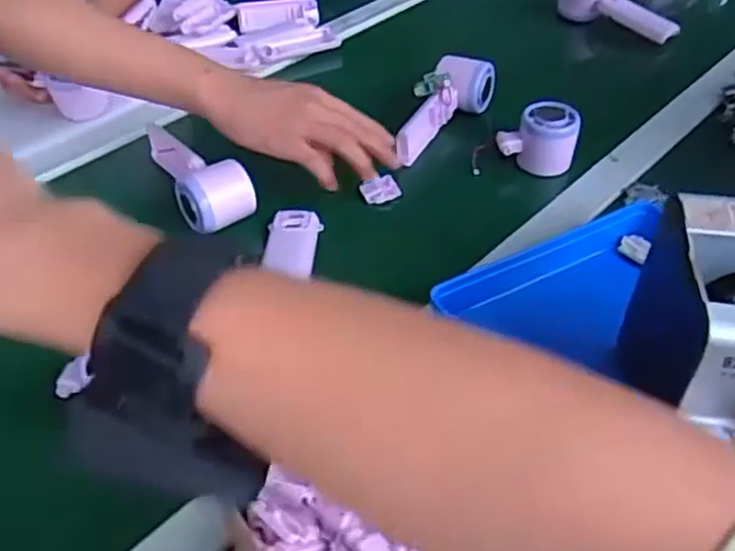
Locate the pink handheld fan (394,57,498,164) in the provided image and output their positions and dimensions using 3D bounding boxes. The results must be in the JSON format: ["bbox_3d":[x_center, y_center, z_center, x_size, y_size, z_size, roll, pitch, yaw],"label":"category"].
[{"bbox_3d":[0.080,-0.181,0.758,0.055,0.054,0.154,22,49,21],"label":"pink handheld fan"}]

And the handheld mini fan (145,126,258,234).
[{"bbox_3d":[-0.165,-0.110,0.686,0.065,0.039,0.175,-23,49,-21],"label":"handheld mini fan"}]

